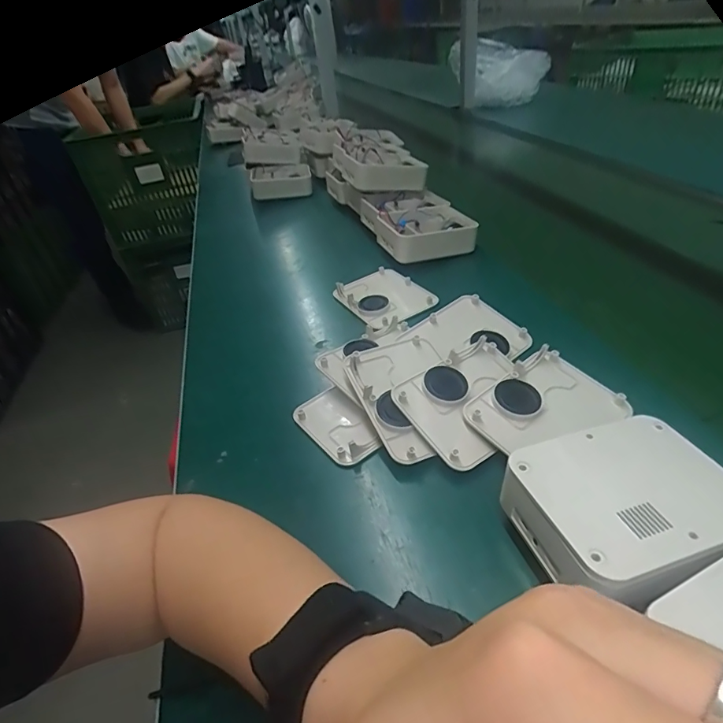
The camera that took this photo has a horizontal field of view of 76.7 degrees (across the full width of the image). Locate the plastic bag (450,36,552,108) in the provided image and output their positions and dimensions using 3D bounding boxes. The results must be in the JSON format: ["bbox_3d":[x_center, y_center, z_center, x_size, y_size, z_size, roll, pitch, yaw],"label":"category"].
[{"bbox_3d":[0.426,-0.881,1.411,0.305,0.173,0.136,-1,38,11],"label":"plastic bag"}]

